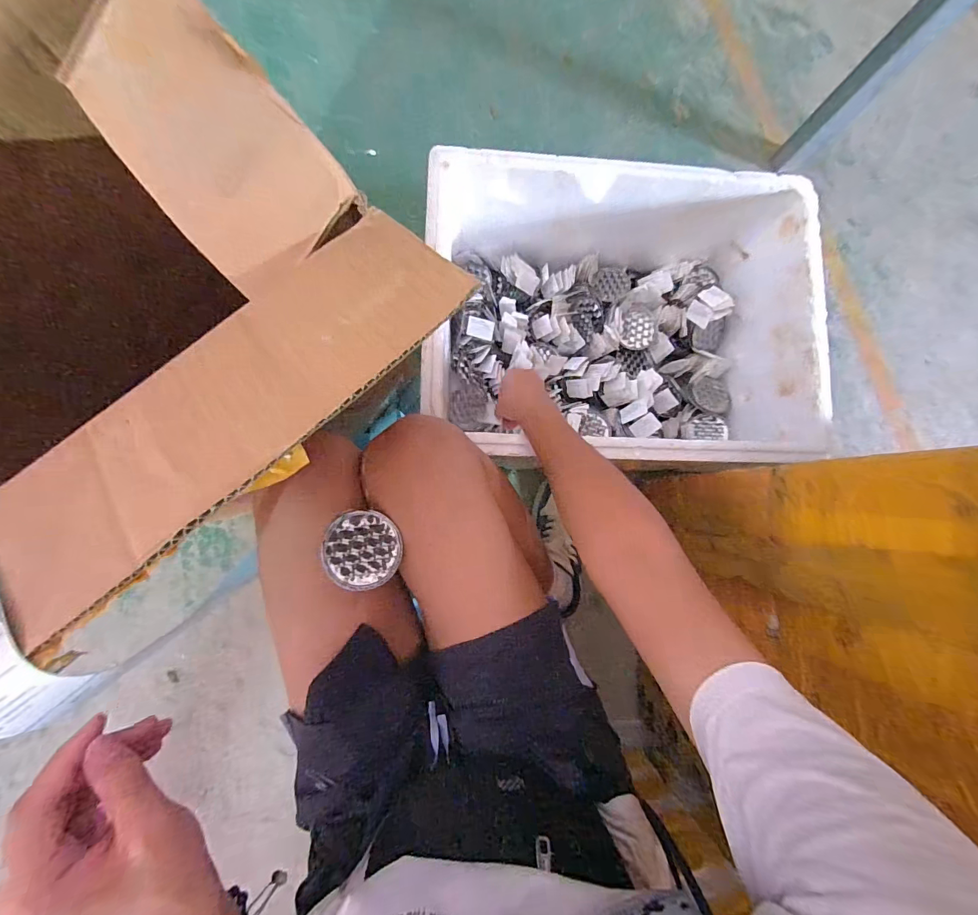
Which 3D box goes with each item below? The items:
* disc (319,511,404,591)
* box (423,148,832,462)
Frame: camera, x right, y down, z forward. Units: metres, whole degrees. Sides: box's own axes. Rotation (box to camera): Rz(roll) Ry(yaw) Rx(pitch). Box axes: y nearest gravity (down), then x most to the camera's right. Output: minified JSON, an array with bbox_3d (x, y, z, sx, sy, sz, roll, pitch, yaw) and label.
[{"bbox_3d":[-0.127,0.092,0.417,0.074,0.009,0.075,-4,85,-7],"label":"disc"},{"bbox_3d":[0.201,-0.227,0.701,0.536,0.244,0.391,1,85,-6],"label":"box"}]

